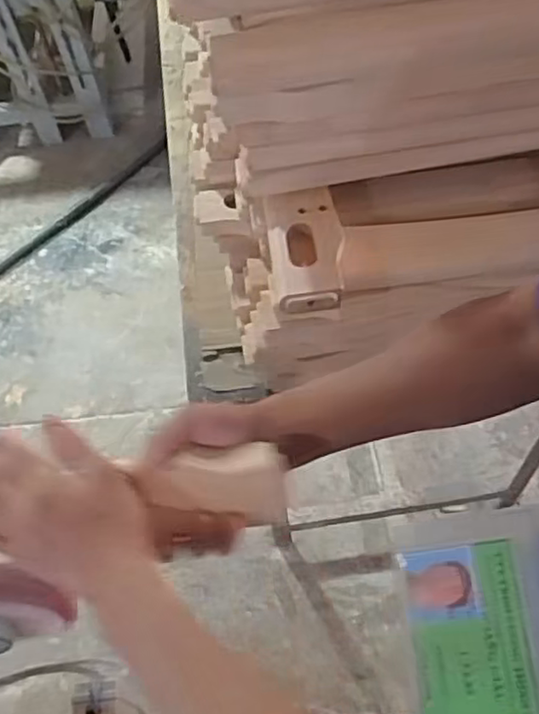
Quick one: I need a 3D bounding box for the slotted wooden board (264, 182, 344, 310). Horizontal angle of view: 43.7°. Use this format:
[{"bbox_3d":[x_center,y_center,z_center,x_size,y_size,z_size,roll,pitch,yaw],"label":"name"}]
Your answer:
[{"bbox_3d":[0.039,-0.112,0.679,0.073,0.022,0.140,-8,57,1],"label":"slotted wooden board"}]

